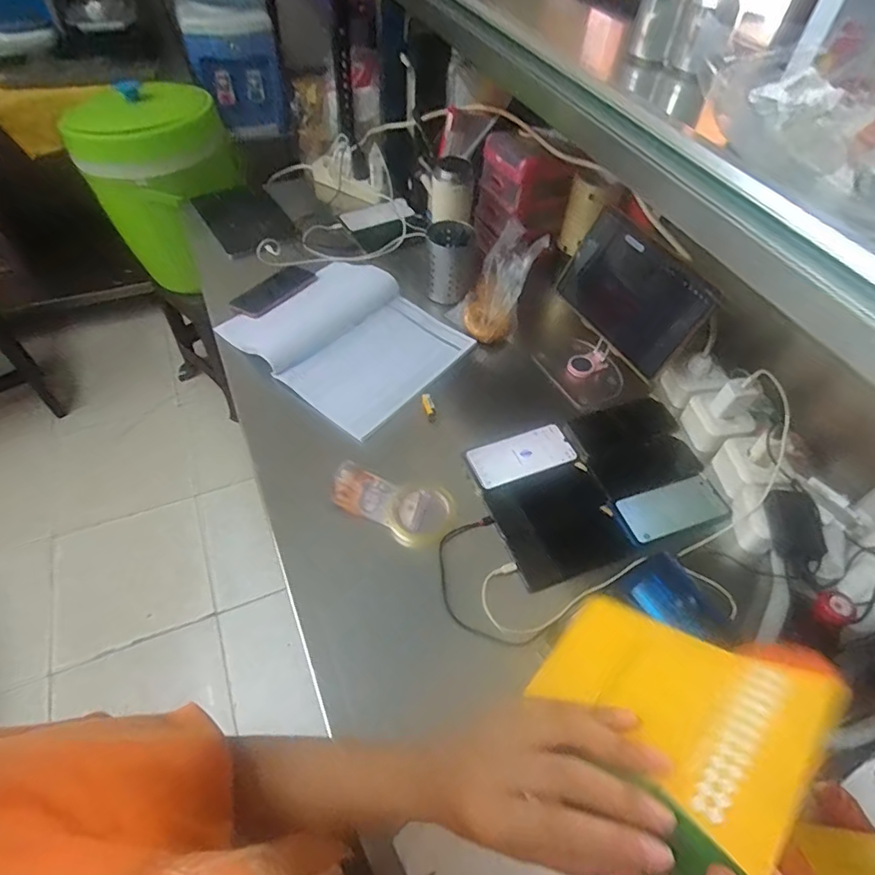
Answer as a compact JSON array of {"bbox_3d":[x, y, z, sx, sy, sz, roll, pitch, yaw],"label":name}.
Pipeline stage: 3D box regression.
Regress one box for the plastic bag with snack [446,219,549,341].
[{"bbox_3d":[0.112,-0.281,0.958,0.111,0.077,0.219,30,101,27],"label":"plastic bag with snack"}]

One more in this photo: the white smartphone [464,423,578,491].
[{"bbox_3d":[0.126,0.027,0.793,0.157,0.007,0.076,-17,55,-15],"label":"white smartphone"}]

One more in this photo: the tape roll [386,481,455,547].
[{"bbox_3d":[-0.026,0.107,0.764,0.093,0.038,0.084,-5,53,-6],"label":"tape roll"}]

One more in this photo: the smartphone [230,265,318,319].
[{"bbox_3d":[-0.302,-0.272,0.976,0.067,0.014,0.159,41,63,12],"label":"smartphone"}]

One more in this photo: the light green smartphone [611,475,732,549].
[{"bbox_3d":[0.333,0.104,0.748,0.161,0.011,0.072,-15,55,-14],"label":"light green smartphone"}]

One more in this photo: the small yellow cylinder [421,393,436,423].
[{"bbox_3d":[-0.013,-0.049,0.850,0.017,0.013,0.053,-11,54,-11],"label":"small yellow cylinder"}]

